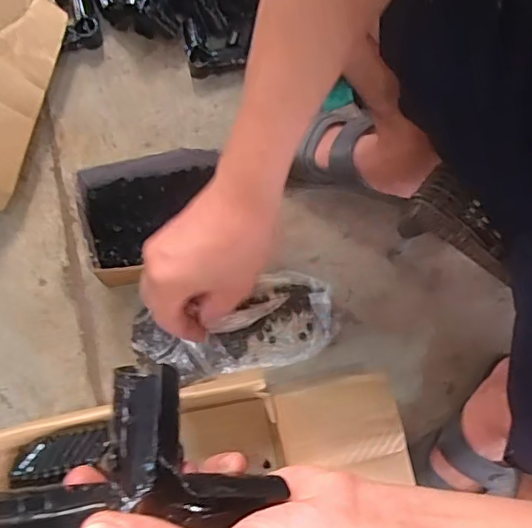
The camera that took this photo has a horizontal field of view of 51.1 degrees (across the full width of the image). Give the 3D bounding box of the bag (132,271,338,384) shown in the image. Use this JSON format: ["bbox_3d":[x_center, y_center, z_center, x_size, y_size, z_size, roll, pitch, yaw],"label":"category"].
[{"bbox_3d":[-0.036,0.084,0.715,0.252,0.034,0.111,-14,78,-10],"label":"bag"}]

